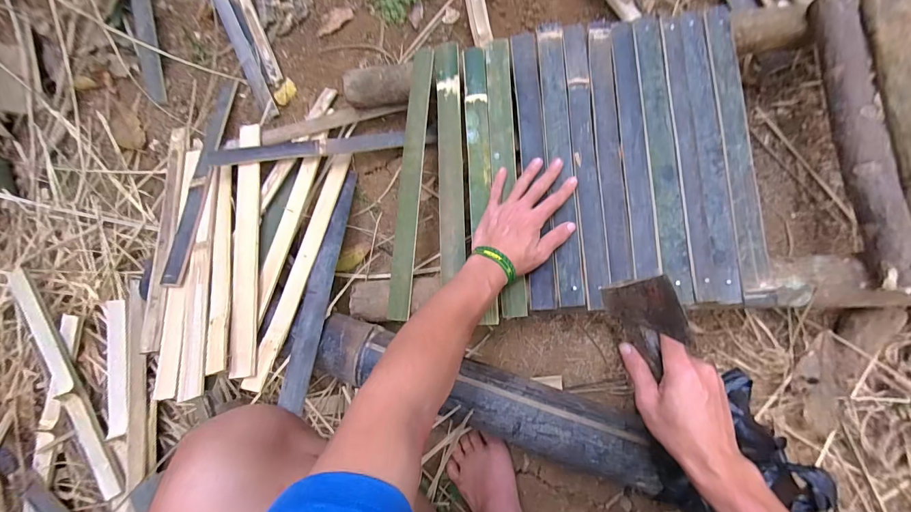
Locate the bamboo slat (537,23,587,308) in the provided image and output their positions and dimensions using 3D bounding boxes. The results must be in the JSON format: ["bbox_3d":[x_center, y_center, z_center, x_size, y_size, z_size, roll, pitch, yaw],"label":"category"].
[{"bbox_3d":[0.146,-0.136,0.543,0.035,0.008,0.406,-3,82,6],"label":"bamboo slat"}]

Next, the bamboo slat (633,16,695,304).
[{"bbox_3d":[0.278,-0.141,0.521,0.036,0.005,0.392,-3,82,6],"label":"bamboo slat"}]

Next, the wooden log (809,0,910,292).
[{"bbox_3d":[0.502,-0.149,0.469,0.056,0.043,0.372,-3,80,8],"label":"wooden log"}]

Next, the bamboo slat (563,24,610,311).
[{"bbox_3d":[0.180,-0.132,0.539,0.032,0.005,0.401,-3,82,6],"label":"bamboo slat"}]

